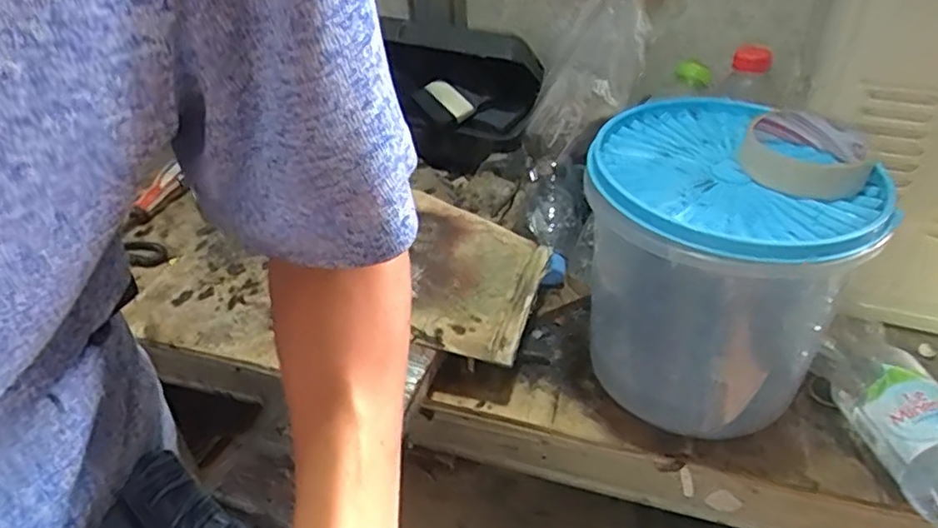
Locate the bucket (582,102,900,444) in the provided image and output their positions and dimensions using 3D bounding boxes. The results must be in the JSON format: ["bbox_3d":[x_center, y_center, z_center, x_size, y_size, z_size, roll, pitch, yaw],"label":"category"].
[{"bbox_3d":[0.186,0.010,0.500,0.183,0.219,0.187,-1,38,1],"label":"bucket"}]

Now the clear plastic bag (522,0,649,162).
[{"bbox_3d":[0.131,-0.222,0.720,0.077,0.226,0.120,14,36,-17],"label":"clear plastic bag"}]

